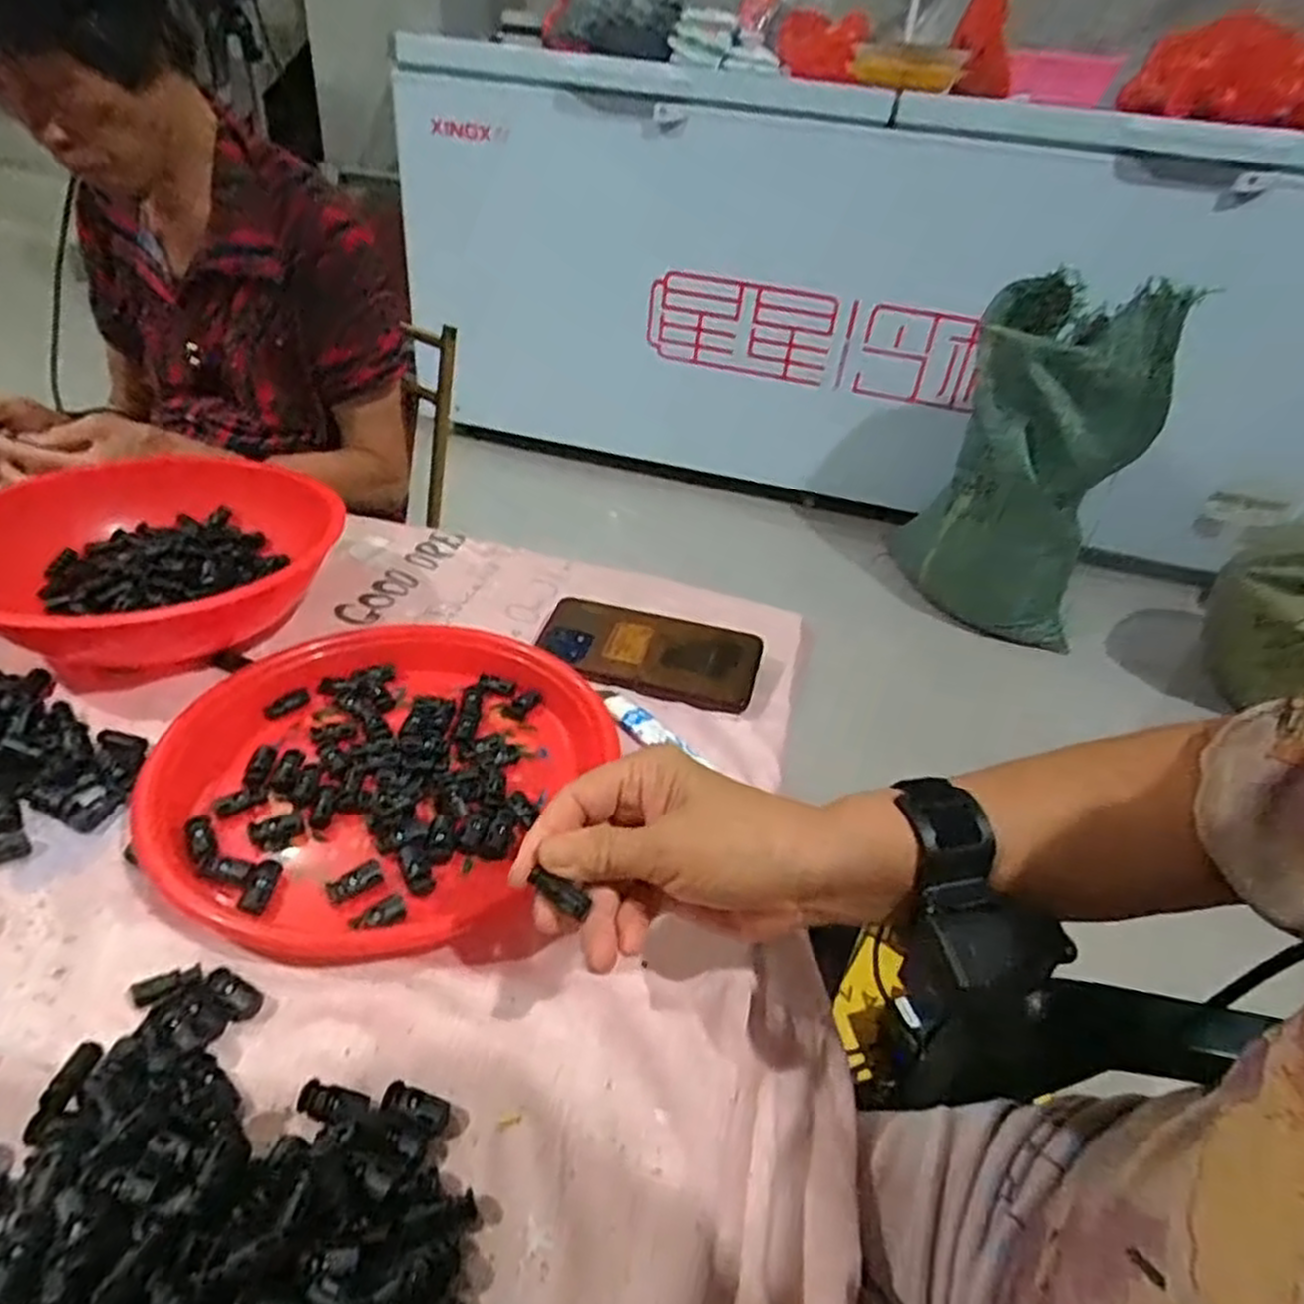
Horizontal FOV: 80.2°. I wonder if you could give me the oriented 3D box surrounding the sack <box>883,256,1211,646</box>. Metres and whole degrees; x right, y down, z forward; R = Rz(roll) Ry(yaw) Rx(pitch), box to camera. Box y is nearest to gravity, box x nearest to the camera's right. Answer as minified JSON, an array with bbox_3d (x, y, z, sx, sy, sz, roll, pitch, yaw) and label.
[{"bbox_3d":[0.778,-0.377,1.582,0.352,0.648,0.283,12,37,6],"label":"sack"}]

